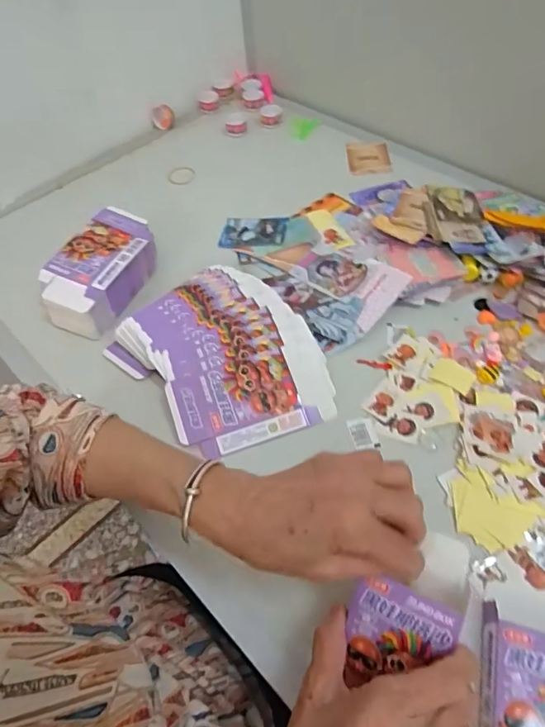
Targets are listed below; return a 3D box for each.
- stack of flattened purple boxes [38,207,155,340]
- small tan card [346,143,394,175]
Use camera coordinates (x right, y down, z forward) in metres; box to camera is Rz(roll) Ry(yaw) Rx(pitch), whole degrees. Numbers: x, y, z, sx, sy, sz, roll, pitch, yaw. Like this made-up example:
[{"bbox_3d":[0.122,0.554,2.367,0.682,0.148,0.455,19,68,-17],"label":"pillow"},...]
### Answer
[{"bbox_3d":[-0.198,-0.107,0.540,0.084,0.059,0.154,18,57,16],"label":"stack of flattened purple boxes"},{"bbox_3d":[0.148,-0.315,0.703,0.064,0.010,0.078,-2,54,1],"label":"small tan card"}]

